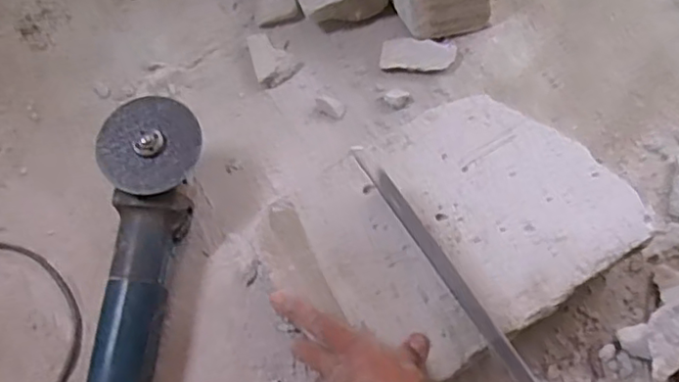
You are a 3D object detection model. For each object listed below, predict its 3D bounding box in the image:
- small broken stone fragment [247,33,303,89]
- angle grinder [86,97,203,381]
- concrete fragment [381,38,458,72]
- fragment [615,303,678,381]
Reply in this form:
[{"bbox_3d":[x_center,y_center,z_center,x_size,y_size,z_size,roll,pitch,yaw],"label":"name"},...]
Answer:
[{"bbox_3d":[-0.078,-0.152,0.716,0.050,0.016,0.063,-31,71,-9],"label":"small broken stone fragment"},{"bbox_3d":[-0.178,0.060,0.597,0.091,0.092,0.275,-2,69,2],"label":"angle grinder"},{"bbox_3d":[0.089,-0.153,0.709,0.082,0.009,0.034,4,92,8],"label":"concrete fragment"},{"bbox_3d":[0.294,0.137,0.574,0.060,0.043,0.050,-31,71,-9],"label":"fragment"}]

